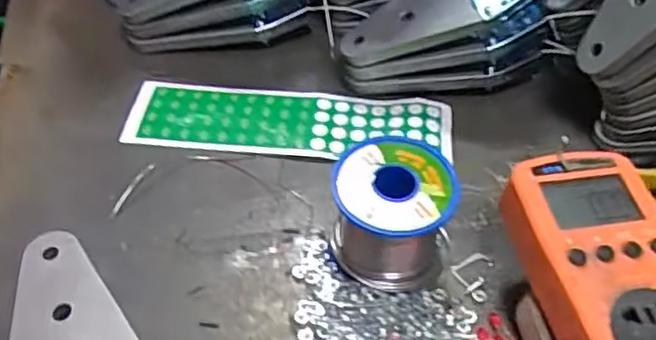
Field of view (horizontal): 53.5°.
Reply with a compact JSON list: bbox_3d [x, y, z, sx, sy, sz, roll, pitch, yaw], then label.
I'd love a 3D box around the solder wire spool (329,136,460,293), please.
[{"bbox_3d":[0.036,0.026,0.361,0.065,0.062,0.066,6,50,3],"label":"solder wire spool"}]

